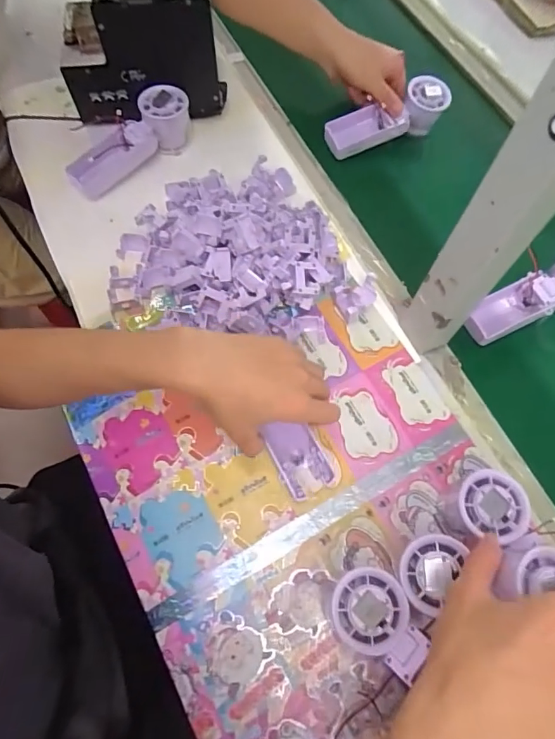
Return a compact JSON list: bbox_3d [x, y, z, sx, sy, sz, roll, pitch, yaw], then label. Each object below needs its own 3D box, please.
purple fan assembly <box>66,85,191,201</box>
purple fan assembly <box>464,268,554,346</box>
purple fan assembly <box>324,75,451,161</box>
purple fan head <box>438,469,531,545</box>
[{"bbox_3d":[-0.178,-0.278,0.557,0.167,0.062,0.053,-41,73,-3],"label":"purple fan assembly"},{"bbox_3d":[0.287,-0.080,0.507,0.174,0.043,0.054,-28,70,-1],"label":"purple fan assembly"},{"bbox_3d":[0.147,-0.329,0.614,0.164,0.054,0.058,-20,68,6],"label":"purple fan assembly"},{"bbox_3d":[0.178,0.121,0.398,0.057,0.054,0.054,8,67,-1],"label":"purple fan head"}]

